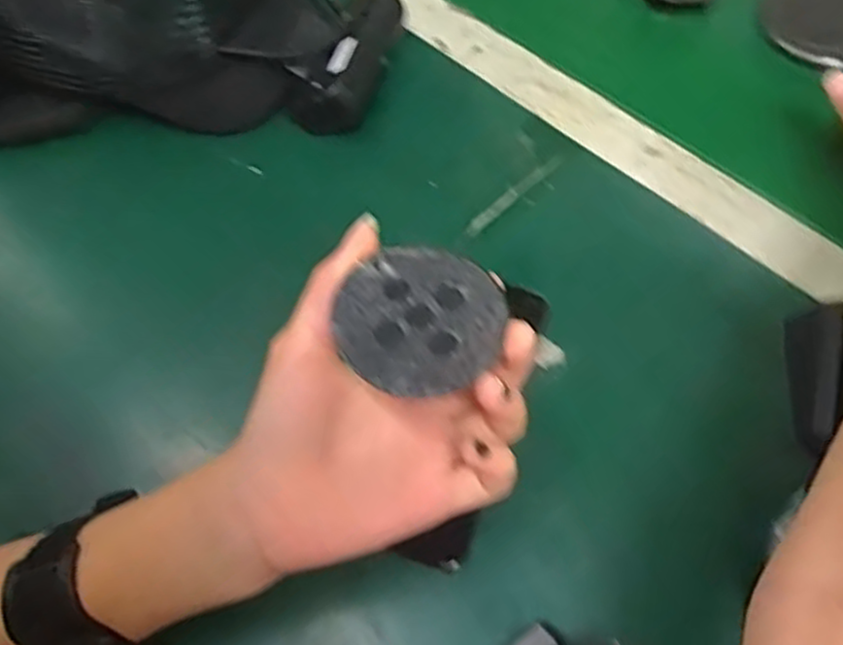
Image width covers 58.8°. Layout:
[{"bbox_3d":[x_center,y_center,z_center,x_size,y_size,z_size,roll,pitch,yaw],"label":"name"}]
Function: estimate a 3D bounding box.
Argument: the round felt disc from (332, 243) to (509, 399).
[{"bbox_3d":[0.000,-0.002,0.267,0.055,0.010,0.057,-1,66,3],"label":"round felt disc"}]

